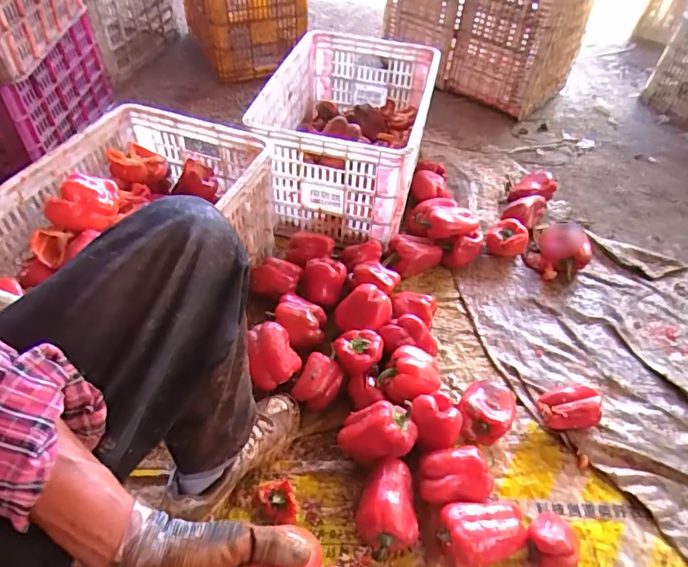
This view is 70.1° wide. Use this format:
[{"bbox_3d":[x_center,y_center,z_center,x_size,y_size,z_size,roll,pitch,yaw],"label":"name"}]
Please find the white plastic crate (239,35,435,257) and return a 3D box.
[{"bbox_3d":[0.011,-0.391,1.209,0.363,0.230,0.538,10,49,6],"label":"white plastic crate"}]

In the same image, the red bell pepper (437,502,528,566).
[{"bbox_3d":[0.207,0.369,0.722,0.141,0.067,0.083,-4,49,-6],"label":"red bell pepper"}]

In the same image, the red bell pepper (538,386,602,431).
[{"bbox_3d":[0.395,0.222,0.870,0.094,0.071,0.082,3,48,-3],"label":"red bell pepper"}]

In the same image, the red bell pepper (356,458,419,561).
[{"bbox_3d":[0.071,0.338,0.738,0.093,0.083,0.130,20,50,12],"label":"red bell pepper"}]

